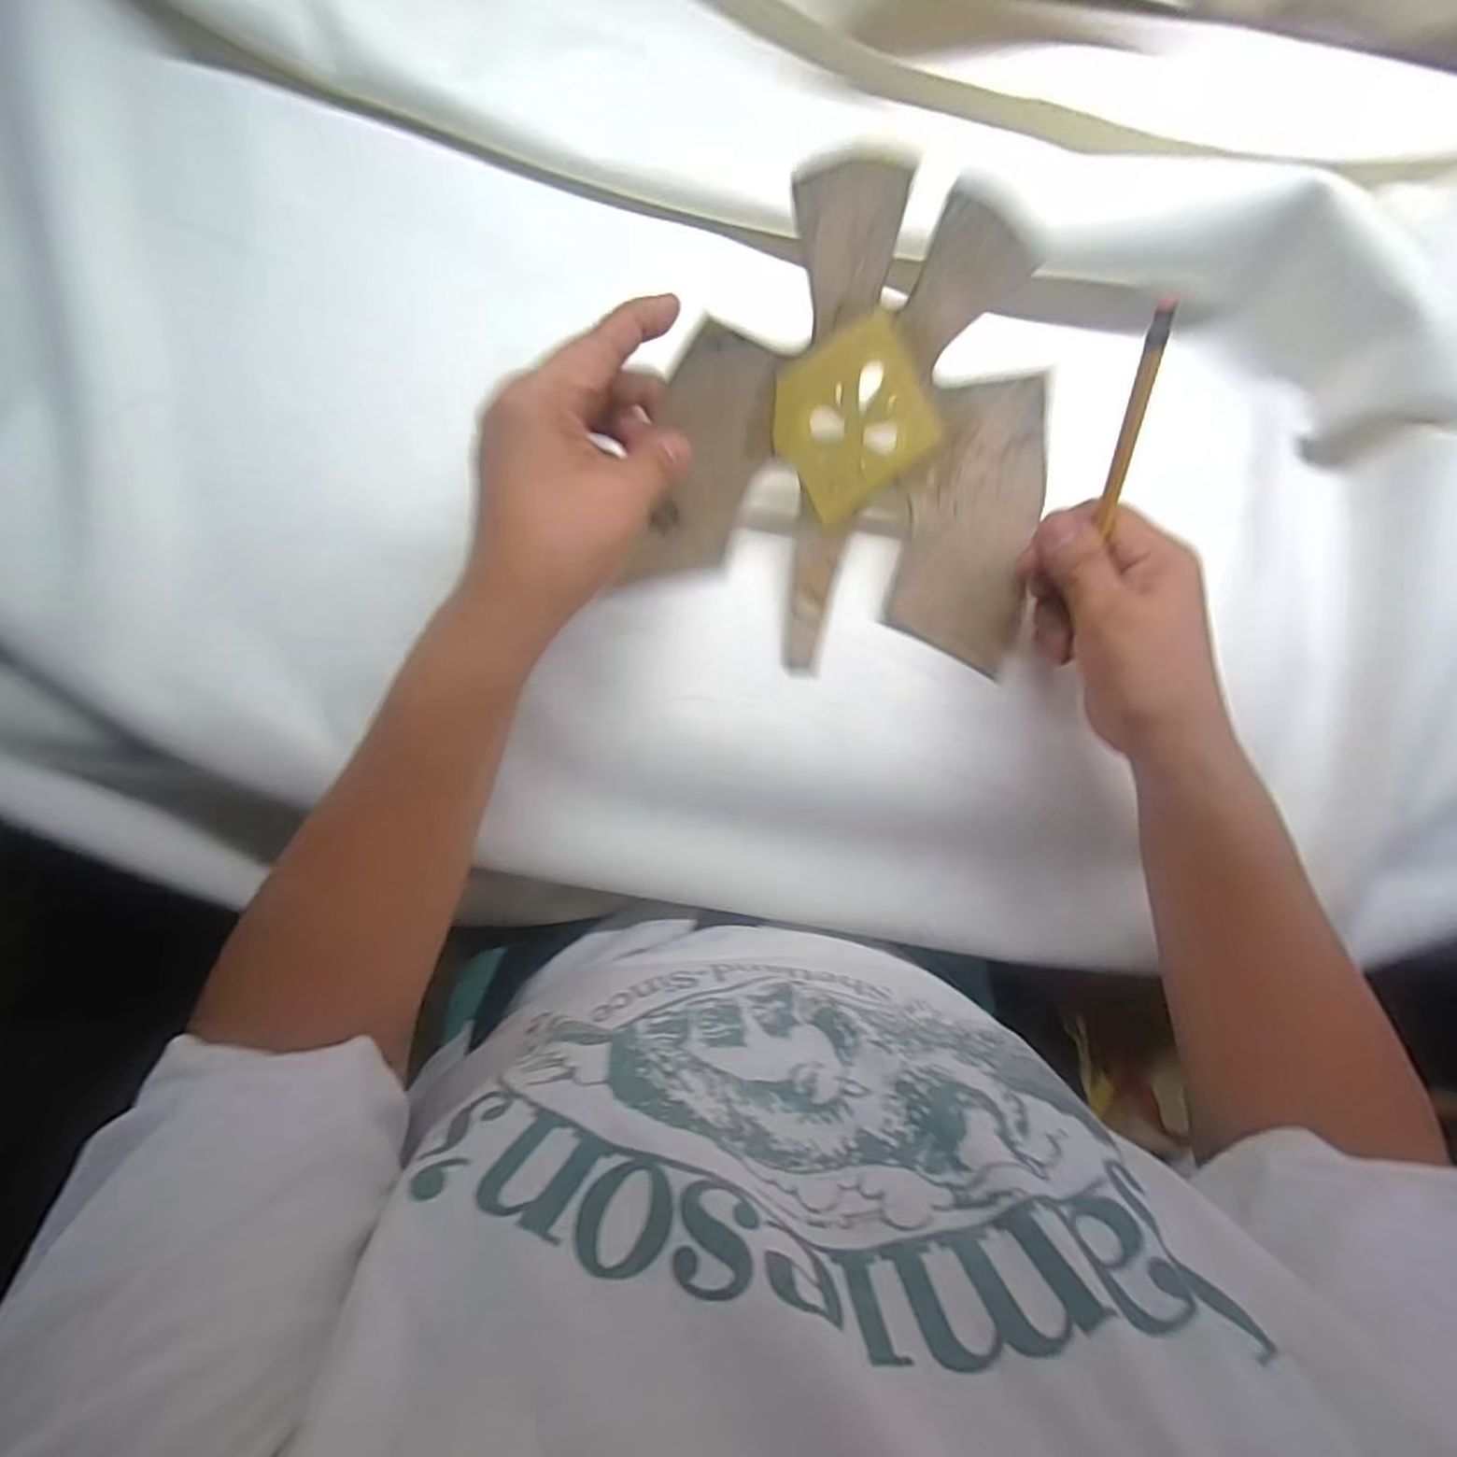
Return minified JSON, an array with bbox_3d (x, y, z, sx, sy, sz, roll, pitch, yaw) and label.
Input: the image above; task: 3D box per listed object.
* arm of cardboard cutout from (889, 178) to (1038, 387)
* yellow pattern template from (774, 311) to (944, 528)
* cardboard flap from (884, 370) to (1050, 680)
[{"bbox_3d":[0.096,-0.192,0.305,0.047,0.007,0.063,31,116,-25],"label":"arm of cardboard cutout"},{"bbox_3d":[0.058,-0.143,0.329,0.070,0.004,0.074,-36,128,12],"label":"yellow pattern template"},{"bbox_3d":[0.123,-0.101,0.360,0.066,0.007,0.137,5,111,1],"label":"cardboard flap"}]

